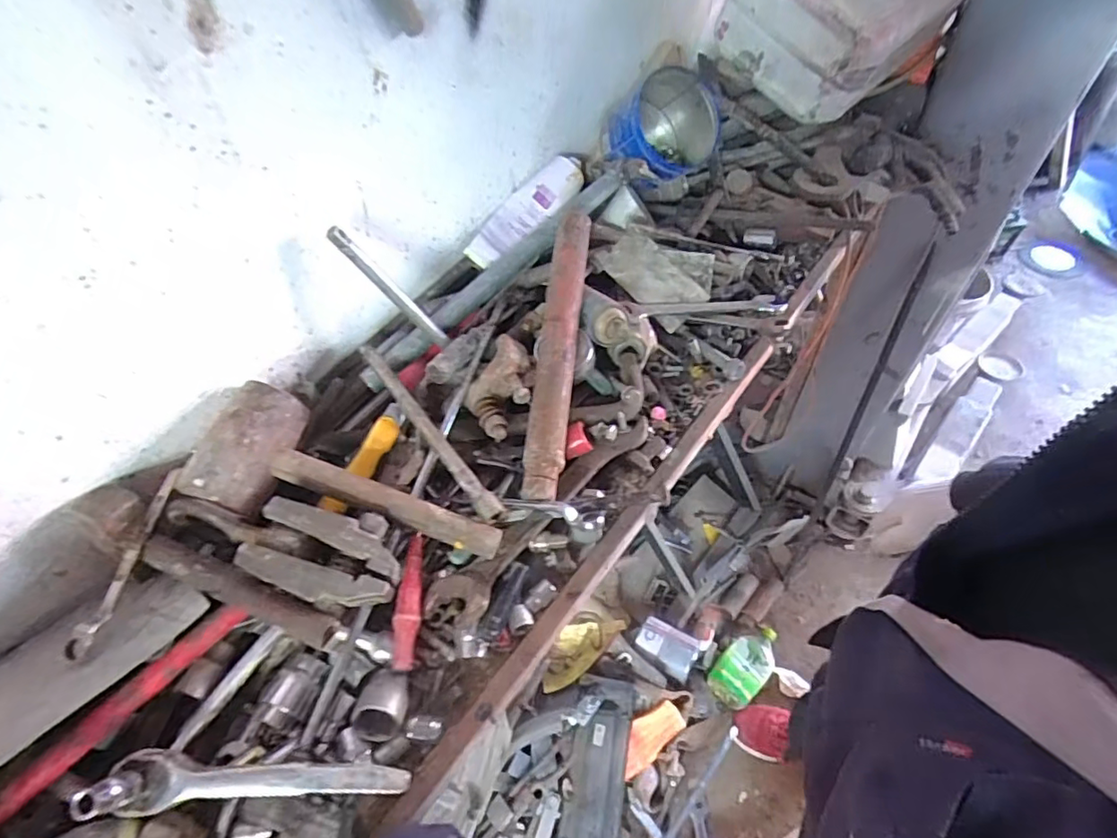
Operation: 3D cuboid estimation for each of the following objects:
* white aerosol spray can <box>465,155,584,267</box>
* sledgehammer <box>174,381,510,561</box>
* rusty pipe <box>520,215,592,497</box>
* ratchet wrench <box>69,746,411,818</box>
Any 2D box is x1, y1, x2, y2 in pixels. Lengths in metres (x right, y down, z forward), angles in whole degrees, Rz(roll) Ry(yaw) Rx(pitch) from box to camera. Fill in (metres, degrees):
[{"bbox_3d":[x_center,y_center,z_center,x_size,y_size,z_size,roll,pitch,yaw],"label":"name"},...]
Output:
[{"bbox_3d":[-0.038,-0.266,0.742,0.193,0.044,0.047,-45,60,-7],"label":"white aerosol spray can"},{"bbox_3d":[-0.183,0.054,0.526,0.280,0.056,0.118,17,54,1],"label":"sledgehammer"},{"bbox_3d":[-0.001,-0.080,0.622,0.043,0.033,0.342,4,70,8],"label":"rusty pipe"},{"bbox_3d":[-0.216,0.260,0.406,0.210,0.056,0.044,0,52,4],"label":"ratchet wrench"}]

